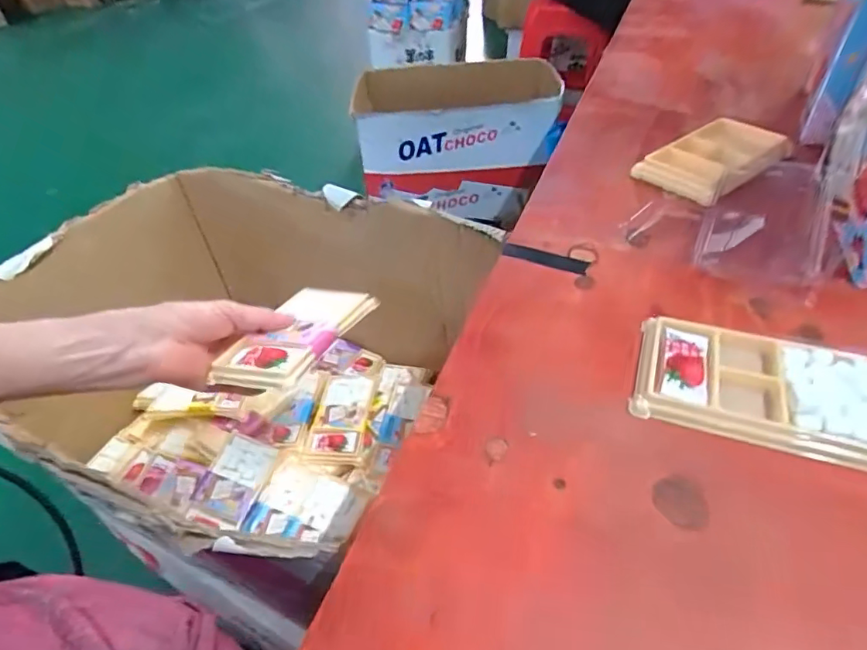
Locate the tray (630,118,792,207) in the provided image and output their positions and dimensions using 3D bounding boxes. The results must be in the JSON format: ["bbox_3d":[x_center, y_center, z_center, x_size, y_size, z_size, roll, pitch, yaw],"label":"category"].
[{"bbox_3d":[0.262,-0.156,0.484,0.138,0.022,0.078,-30,48,-23],"label":"tray"}]

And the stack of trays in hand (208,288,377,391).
[{"bbox_3d":[-0.110,0.005,0.425,0.077,0.019,0.144,10,32,16],"label":"stack of trays in hand"}]

